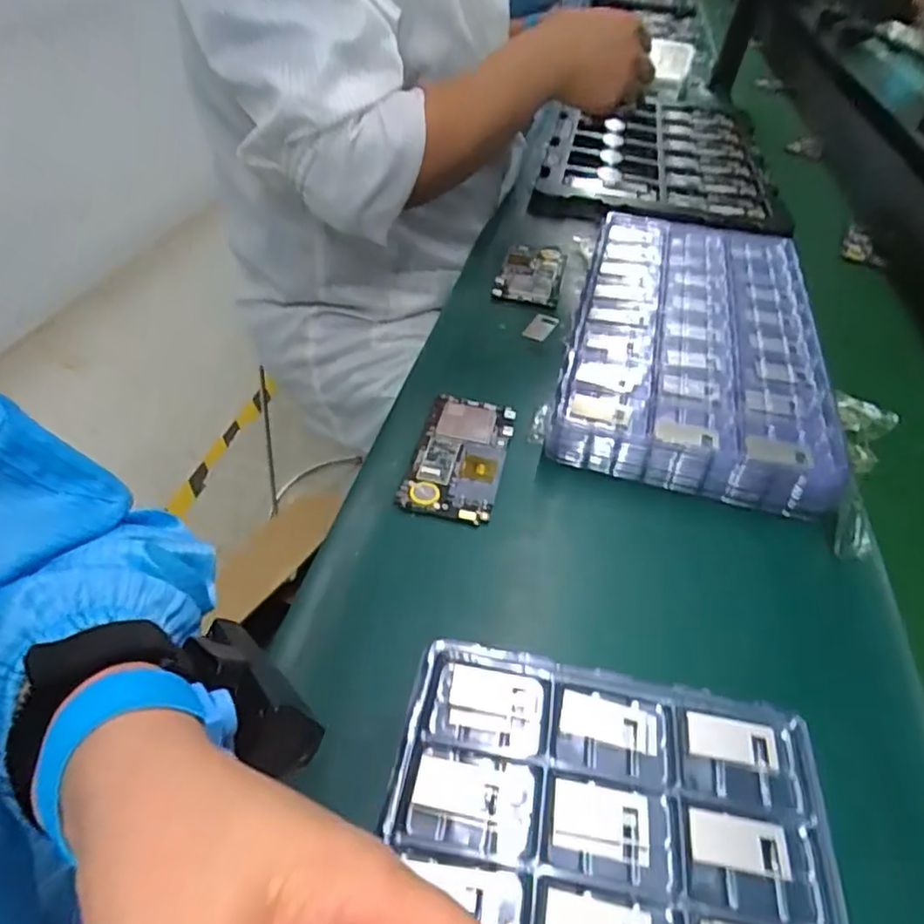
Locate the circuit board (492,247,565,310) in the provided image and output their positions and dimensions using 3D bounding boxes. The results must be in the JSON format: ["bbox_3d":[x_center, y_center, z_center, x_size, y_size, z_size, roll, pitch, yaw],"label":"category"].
[{"bbox_3d":[0.075,-0.201,0.705,0.065,0.011,0.137,13,44,6],"label":"circuit board"}]

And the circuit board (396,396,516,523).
[{"bbox_3d":[-0.001,-0.006,0.485,0.064,0.011,0.122,13,44,6],"label":"circuit board"}]

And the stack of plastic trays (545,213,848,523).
[{"bbox_3d":[0.213,-0.116,0.611,0.208,0.053,0.400,14,44,7],"label":"stack of plastic trays"}]

